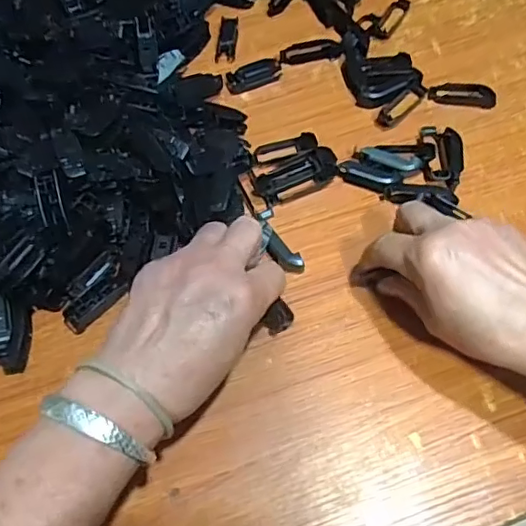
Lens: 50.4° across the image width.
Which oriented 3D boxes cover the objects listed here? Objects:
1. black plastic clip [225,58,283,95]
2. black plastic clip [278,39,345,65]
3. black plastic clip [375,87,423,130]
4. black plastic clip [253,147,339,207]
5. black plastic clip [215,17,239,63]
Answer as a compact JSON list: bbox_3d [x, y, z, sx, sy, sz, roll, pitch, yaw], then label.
[{"bbox_3d":[-0.008,-0.168,0.500,0.051,0.011,0.023,-26,65,-11],"label":"black plastic clip"},{"bbox_3d":[0.044,-0.194,0.513,0.059,0.012,0.017,-13,64,-4],"label":"black plastic clip"},{"bbox_3d":[0.118,-0.134,0.483,0.019,0.007,0.051,40,71,19],"label":"black plastic clip"},{"bbox_3d":[0.030,-0.071,0.452,0.072,0.012,0.030,-27,66,-11],"label":"black plastic clip"},{"bbox_3d":[-0.034,-0.211,0.523,0.018,0.013,0.047,3,64,4],"label":"black plastic clip"}]

